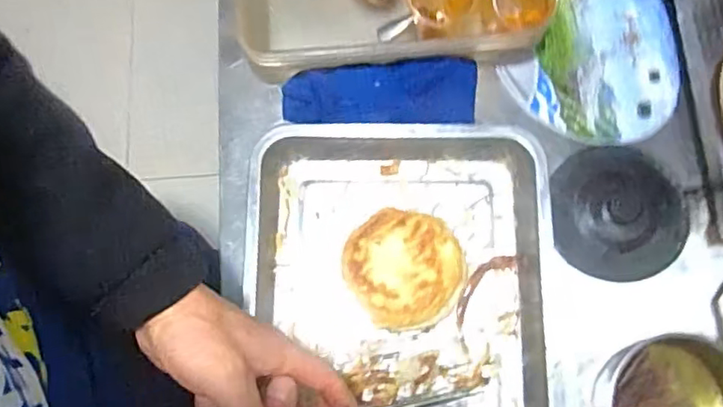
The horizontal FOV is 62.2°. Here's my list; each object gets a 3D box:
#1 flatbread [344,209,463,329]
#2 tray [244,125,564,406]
[{"bbox_3d":[0.043,0.065,0.584,0.109,0.040,0.113,0,76,1],"label":"flatbread"},{"bbox_3d":[0.037,0.119,0.574,0.301,0.048,0.388,0,76,1],"label":"tray"}]

